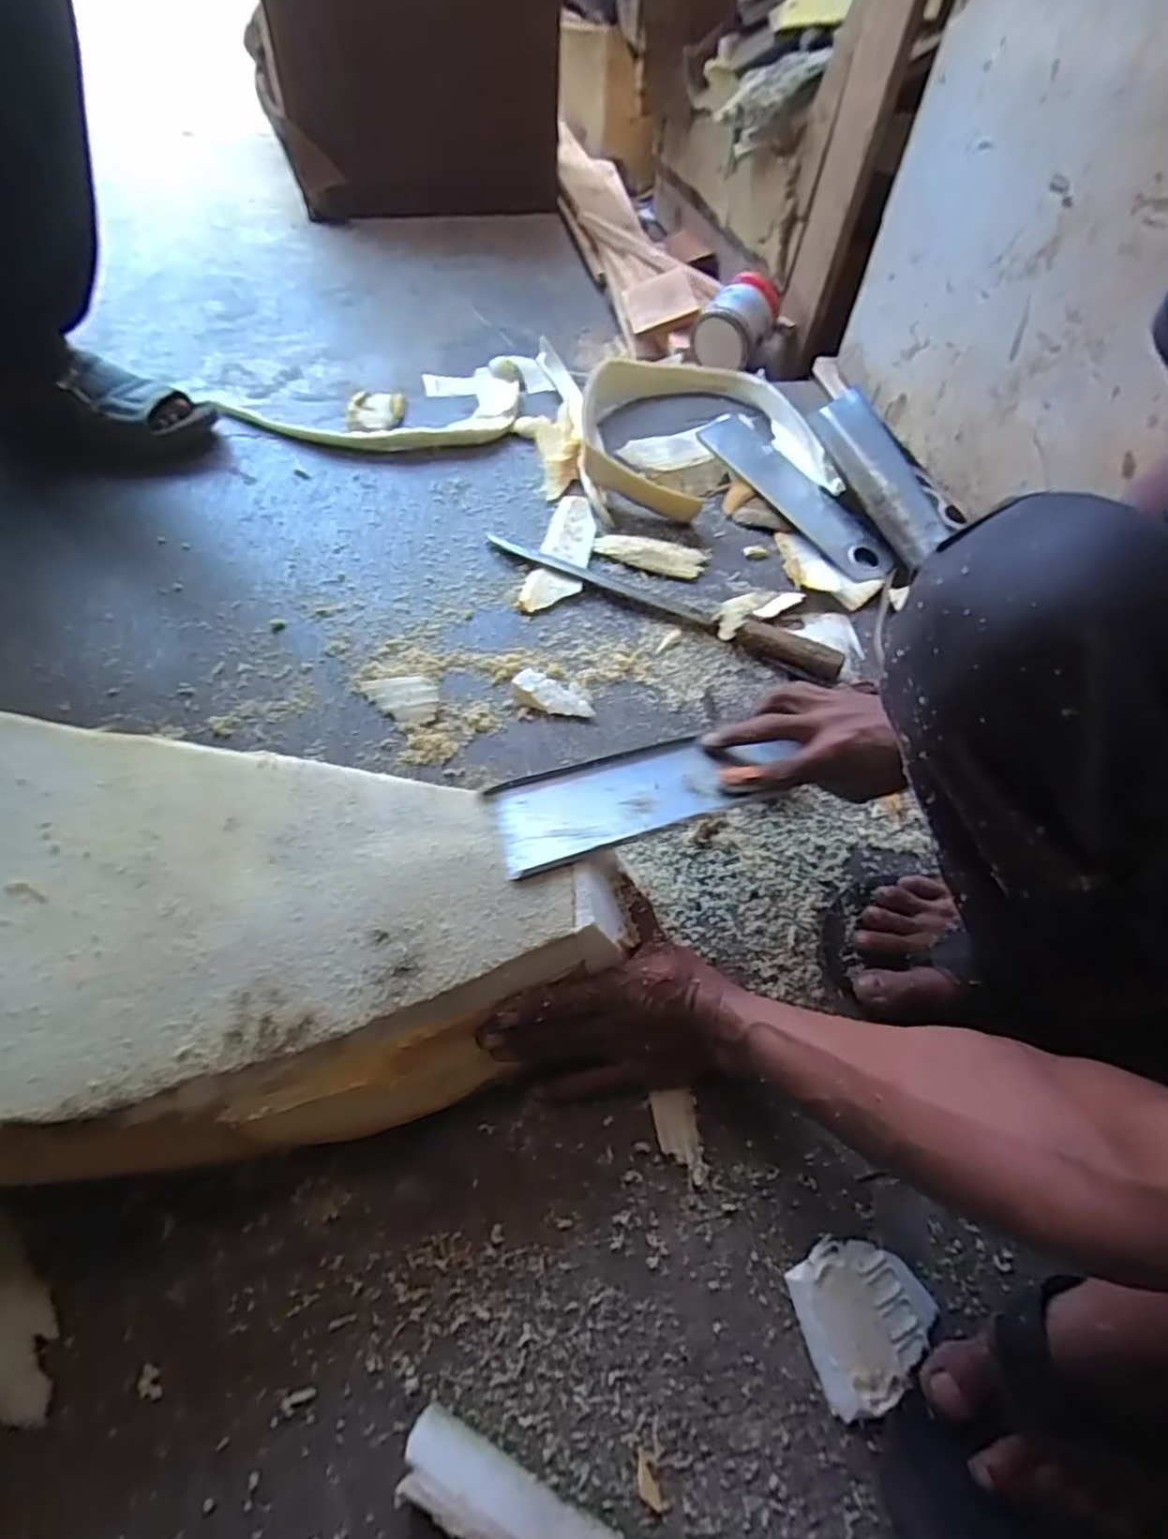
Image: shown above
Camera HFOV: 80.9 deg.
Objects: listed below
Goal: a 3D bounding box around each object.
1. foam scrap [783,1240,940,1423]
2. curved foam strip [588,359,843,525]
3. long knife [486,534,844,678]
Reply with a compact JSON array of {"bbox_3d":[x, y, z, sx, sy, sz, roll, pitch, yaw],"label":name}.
[{"bbox_3d":[0.179,0.341,0.429,0.086,0.013,0.080,-11,54,-13],"label":"foam scrap"},{"bbox_3d":[0.150,-0.460,0.937,0.318,0.064,0.322,0,57,-8],"label":"curved foam strip"},{"bbox_3d":[0.085,-0.198,0.767,0.419,0.022,0.053,27,55,15],"label":"long knife"}]

